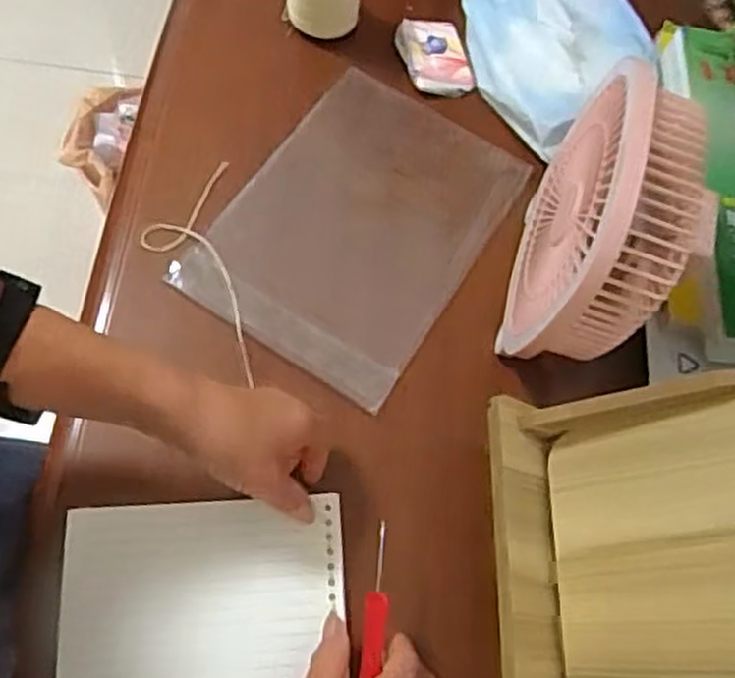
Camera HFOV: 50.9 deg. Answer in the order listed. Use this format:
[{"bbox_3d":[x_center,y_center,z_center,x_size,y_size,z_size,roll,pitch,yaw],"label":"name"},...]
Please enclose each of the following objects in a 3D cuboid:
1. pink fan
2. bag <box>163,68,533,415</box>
[{"bbox_3d":[0.158,-0.078,0.514,0.083,0.176,0.181,20,66,2],"label":"pink fan"},{"bbox_3d":[-0.008,-0.092,0.607,0.182,0.010,0.251,32,67,7],"label":"bag"}]

